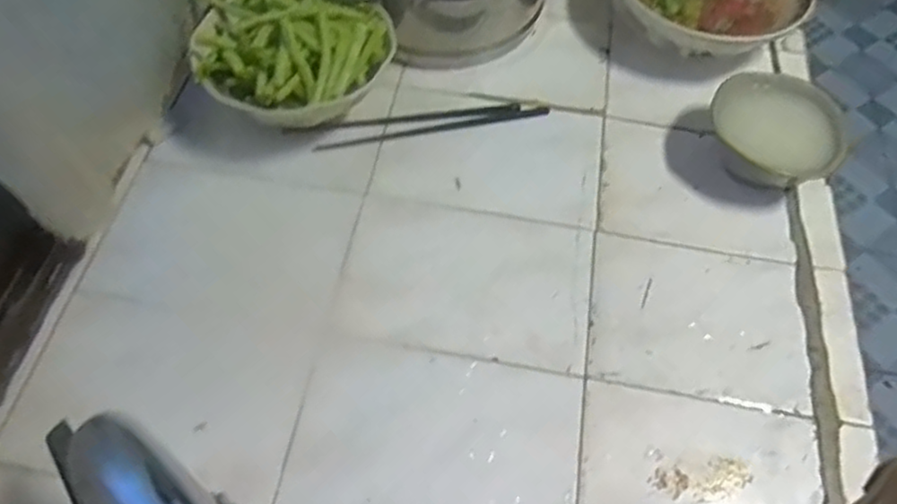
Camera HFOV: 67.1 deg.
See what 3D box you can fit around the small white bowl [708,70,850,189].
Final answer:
[{"bbox_3d":[0.322,-0.116,0.676,0.123,0.072,0.131,1,58,-2],"label":"small white bowl"}]

